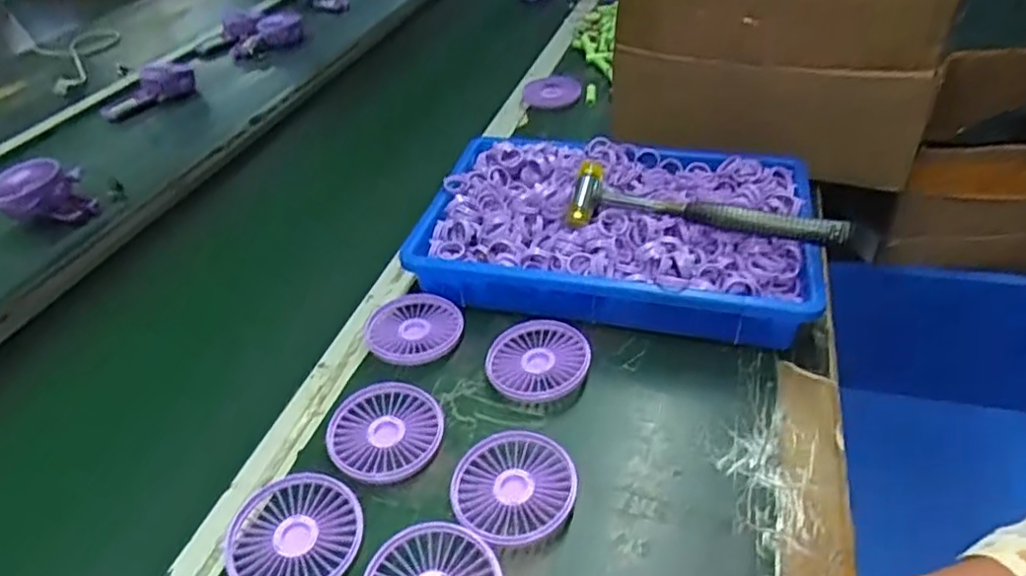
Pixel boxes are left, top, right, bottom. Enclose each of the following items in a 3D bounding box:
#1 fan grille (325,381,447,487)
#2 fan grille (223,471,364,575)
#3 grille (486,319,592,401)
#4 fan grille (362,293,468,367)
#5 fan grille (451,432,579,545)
[{"bbox_3d":[-0.099,0.112,0.496,0.087,0.013,0.085,-3,40,3],"label":"fan grille"},{"bbox_3d":[-0.151,0.171,0.436,0.089,0.019,0.085,-3,40,3],"label":"fan grille"},{"bbox_3d":[0.023,0.064,0.543,0.082,0.020,0.084,-3,40,3],"label":"grille"},{"bbox_3d":[-0.090,0.039,0.585,0.087,0.021,0.083,-3,40,3],"label":"fan grille"},{"bbox_3d":[0.000,0.143,0.454,0.086,0.013,0.085,2,40,9],"label":"fan grille"}]

